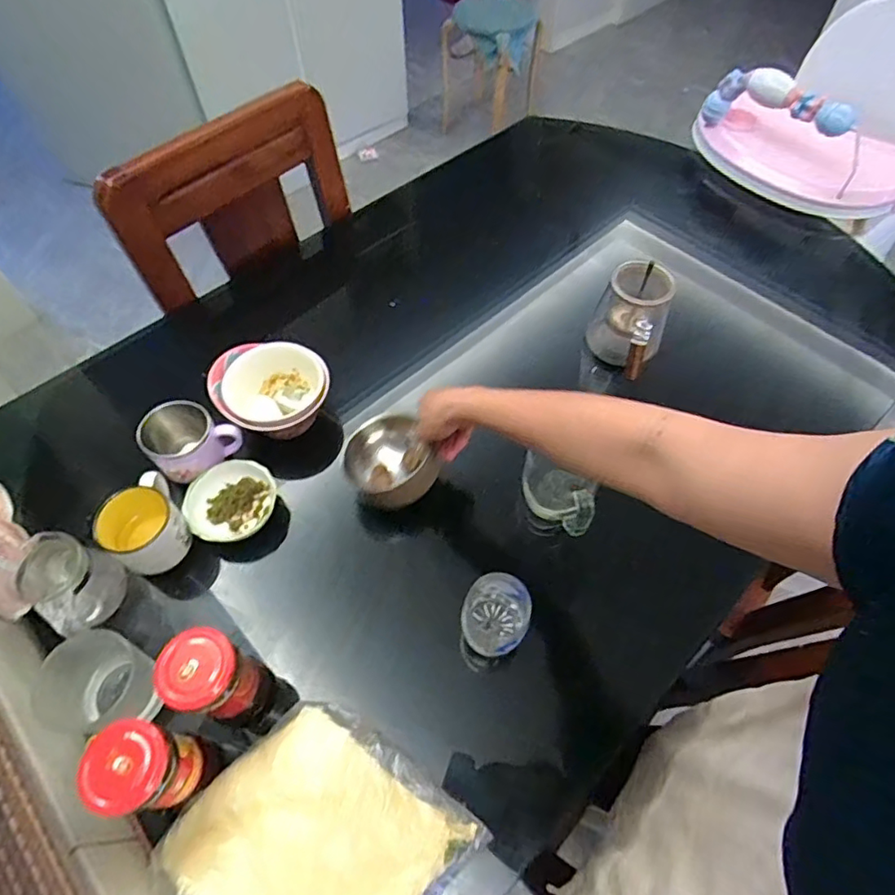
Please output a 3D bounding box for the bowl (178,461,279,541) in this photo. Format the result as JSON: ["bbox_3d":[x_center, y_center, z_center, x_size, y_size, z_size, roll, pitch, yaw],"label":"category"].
[{"bbox_3d":[-0.271,0.065,0.694,0.104,0.035,0.105,3,59,1],"label":"bowl"}]

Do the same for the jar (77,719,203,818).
[{"bbox_3d":[-0.257,0.274,0.483,0.060,0.100,0.063,0,59,-1],"label":"jar"}]

